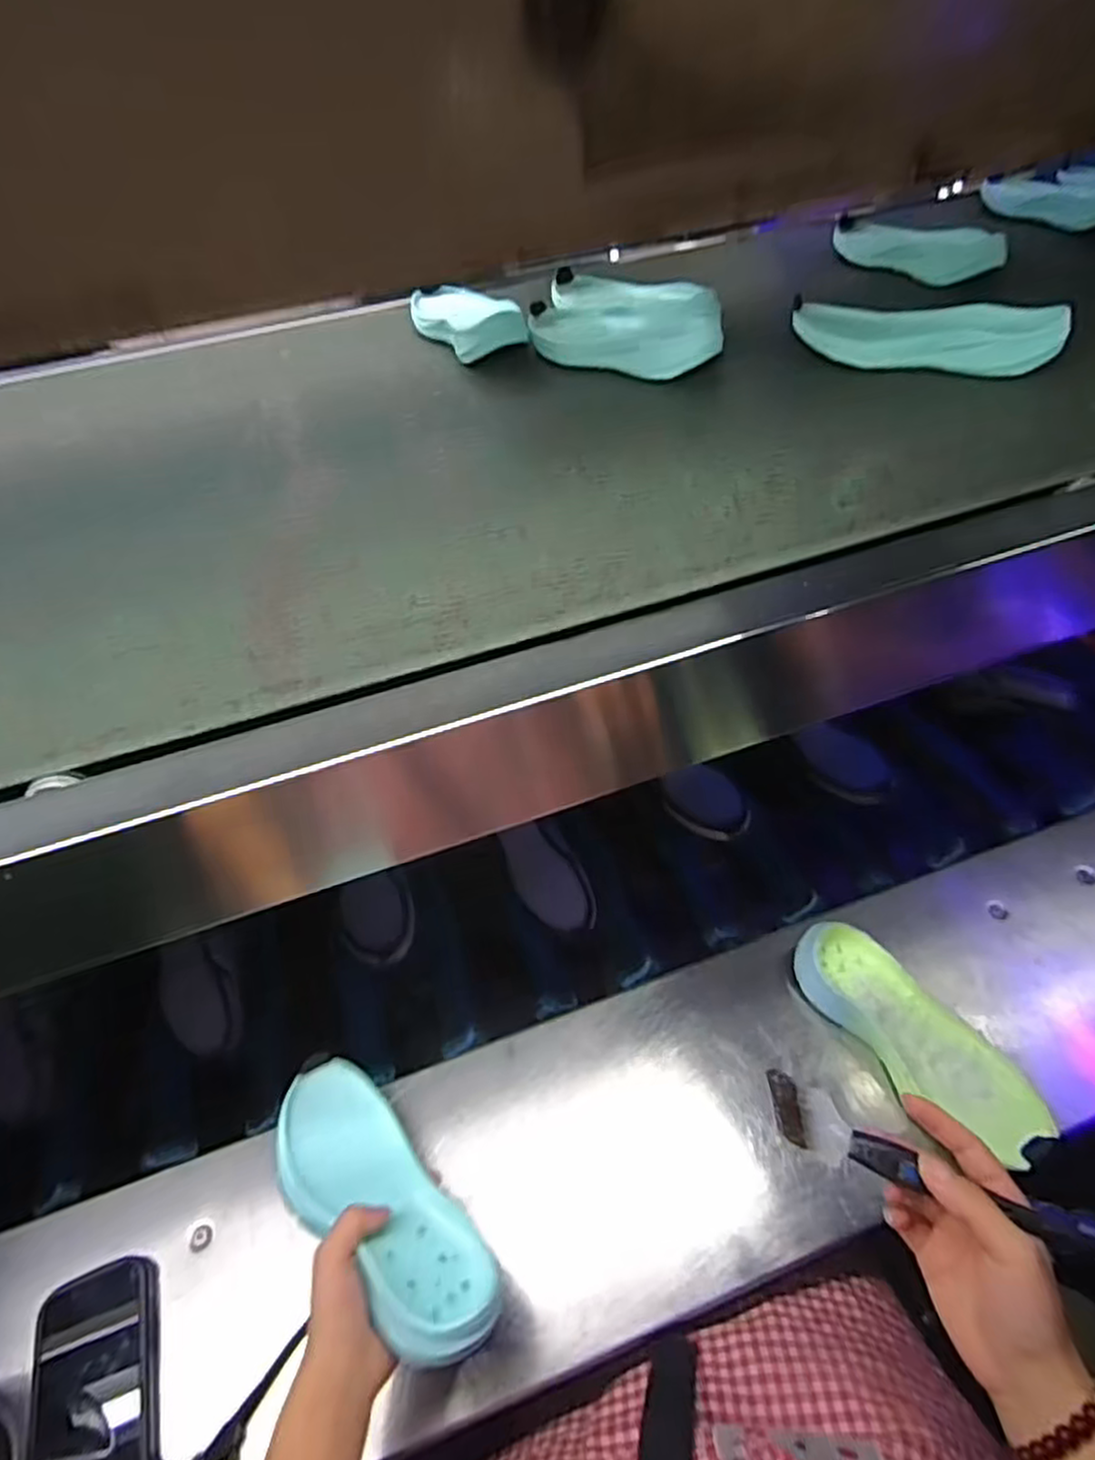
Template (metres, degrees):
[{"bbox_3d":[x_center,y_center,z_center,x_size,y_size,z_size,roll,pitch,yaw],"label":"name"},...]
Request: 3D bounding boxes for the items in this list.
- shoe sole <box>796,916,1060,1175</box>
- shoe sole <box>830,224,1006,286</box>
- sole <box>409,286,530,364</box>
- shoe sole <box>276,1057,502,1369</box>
[{"bbox_3d":[0.316,0.259,0.621,0.075,0.033,0.216,-32,53,-24],"label":"shoe sole"},{"bbox_3d":[0.420,-0.570,0.838,0.065,0.034,0.222,-21,49,-15],"label":"shoe sole"},{"bbox_3d":[-0.097,-0.459,0.794,0.088,0.039,0.211,-24,48,-16],"label":"sole"},{"bbox_3d":[-0.125,0.336,0.514,0.089,0.033,0.207,-10,36,-45],"label":"shoe sole"}]

